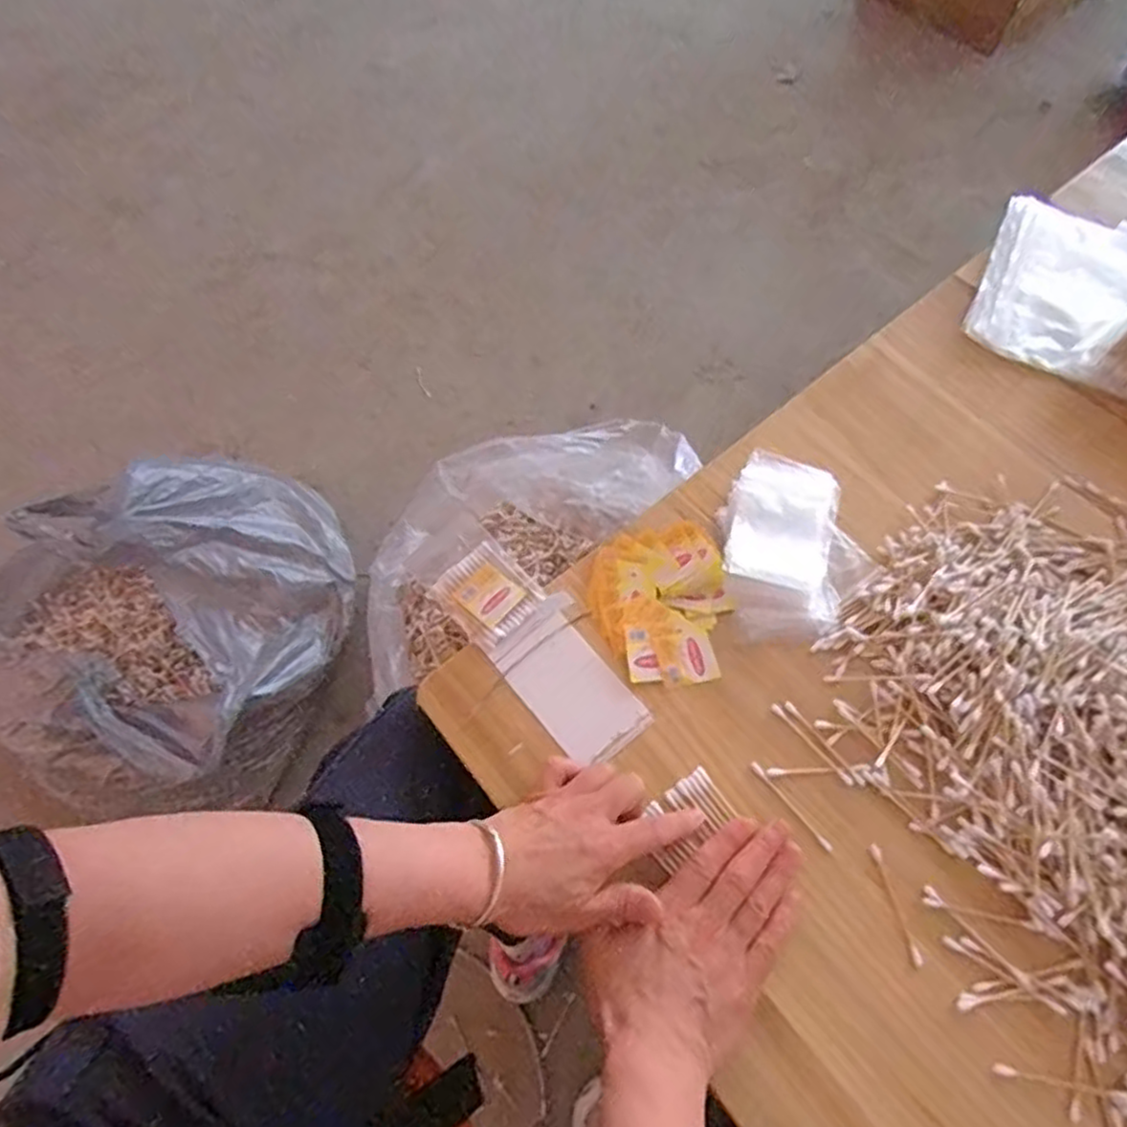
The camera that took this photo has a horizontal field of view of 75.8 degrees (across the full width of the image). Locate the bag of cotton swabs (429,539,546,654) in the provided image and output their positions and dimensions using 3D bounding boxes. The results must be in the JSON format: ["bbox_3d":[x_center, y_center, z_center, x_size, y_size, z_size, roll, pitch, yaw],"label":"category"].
[{"bbox_3d":[-0.055,0.021,0.522,0.060,0.007,0.069,-38,70,-16],"label":"bag of cotton swabs"}]

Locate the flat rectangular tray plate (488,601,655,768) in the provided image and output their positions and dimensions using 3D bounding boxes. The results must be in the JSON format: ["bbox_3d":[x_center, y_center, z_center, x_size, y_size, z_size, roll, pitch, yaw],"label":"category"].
[{"bbox_3d":[0.003,0.083,0.495,0.059,0.005,0.109,-37,67,-15],"label":"flat rectangular tray plate"}]

